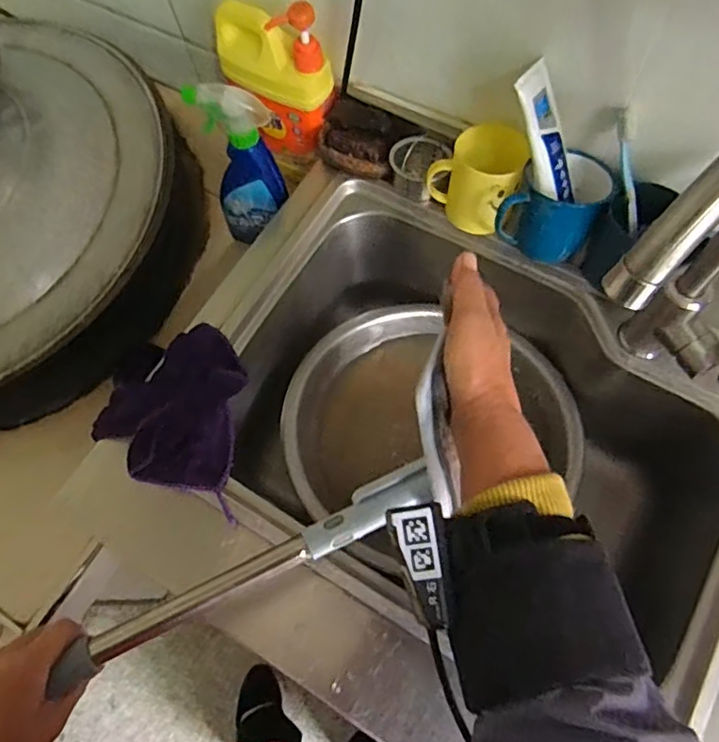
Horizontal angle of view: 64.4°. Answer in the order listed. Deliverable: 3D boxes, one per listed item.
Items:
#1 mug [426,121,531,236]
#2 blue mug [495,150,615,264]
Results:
[{"bbox_3d":[0.138,-0.220,0.639,0.090,0.088,0.087,-1,67,3],"label":"mug"},{"bbox_3d":[0.210,-0.179,0.613,0.092,0.084,0.095,-1,67,3],"label":"blue mug"}]

